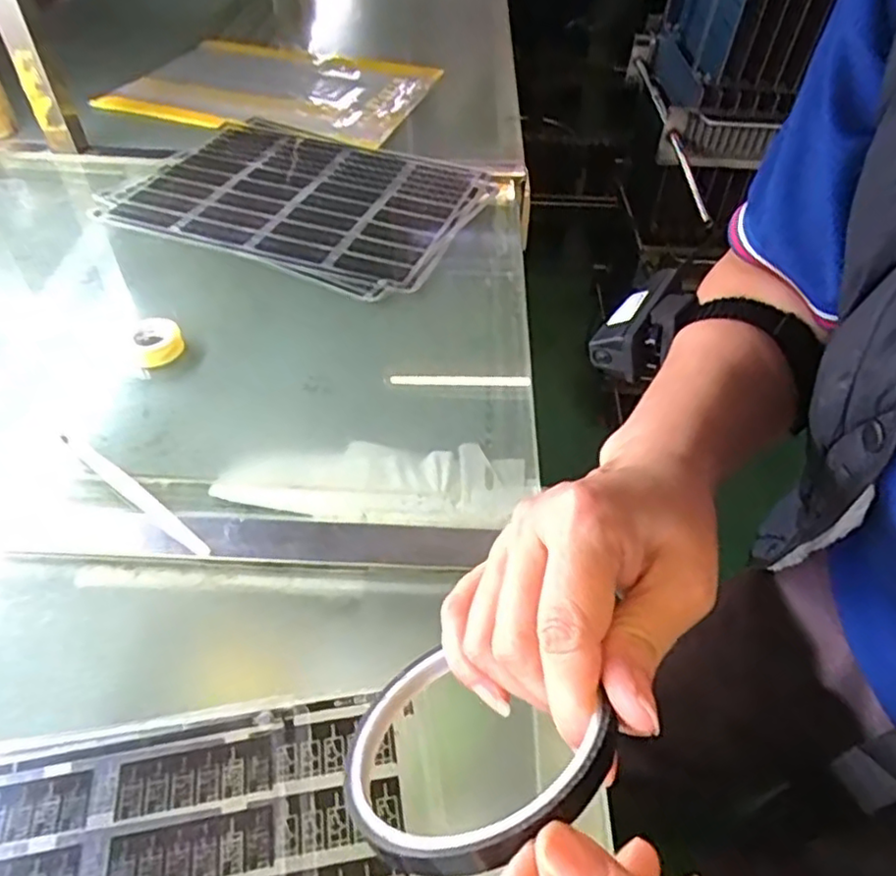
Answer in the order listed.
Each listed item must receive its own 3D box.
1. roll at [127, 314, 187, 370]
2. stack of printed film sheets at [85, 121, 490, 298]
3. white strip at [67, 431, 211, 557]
[{"bbox_3d":[-0.224,-0.074,0.496,0.039,0.017,0.044,-21,51,-21],"label":"roll"},{"bbox_3d":[-0.151,-0.250,0.669,0.347,0.012,0.246,18,48,14],"label":"stack of printed film sheets"},{"bbox_3d":[-0.196,0.033,0.405,0.144,0.006,0.011,30,52,23],"label":"white strip"}]

